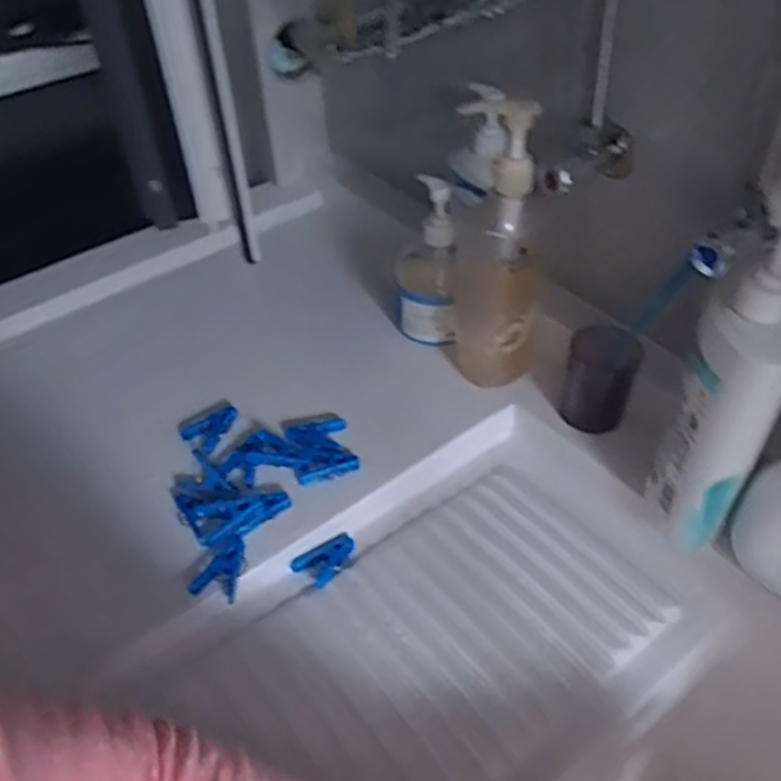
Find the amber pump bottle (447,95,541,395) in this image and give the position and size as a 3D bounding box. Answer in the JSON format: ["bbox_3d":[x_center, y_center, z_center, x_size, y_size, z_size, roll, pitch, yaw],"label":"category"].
[{"bbox_3d":[0.092,-0.126,0.645,0.070,0.252,0.094,-6,45,-3],"label":"amber pump bottle"}]

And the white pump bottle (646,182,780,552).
[{"bbox_3d":[0.232,0.000,0.496,0.065,0.258,0.074,20,50,21],"label":"white pump bottle"}]

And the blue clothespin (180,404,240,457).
[{"bbox_3d":[-0.166,0.034,0.685,0.040,0.012,0.051,31,54,29],"label":"blue clothespin"}]

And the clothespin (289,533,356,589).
[{"bbox_3d":[-0.052,0.136,0.597,0.032,0.011,0.053,26,52,26],"label":"clothespin"}]

